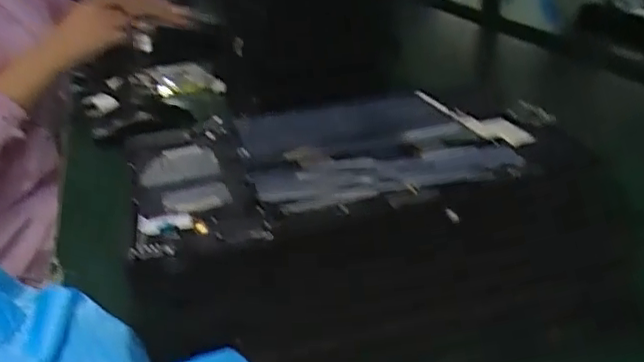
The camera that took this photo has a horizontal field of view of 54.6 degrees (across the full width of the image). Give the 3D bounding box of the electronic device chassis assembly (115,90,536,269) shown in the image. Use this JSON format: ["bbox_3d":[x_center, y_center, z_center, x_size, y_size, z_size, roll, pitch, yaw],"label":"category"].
[{"bbox_3d":[0.000,-0.017,0.351,0.208,0.009,0.155,-11,28,-13],"label":"electronic device chassis assembly"}]

